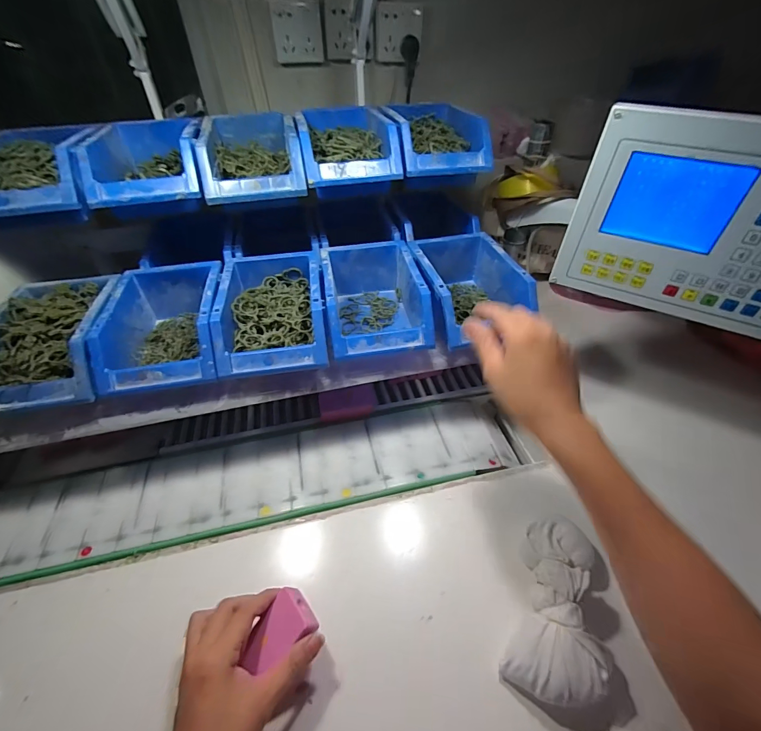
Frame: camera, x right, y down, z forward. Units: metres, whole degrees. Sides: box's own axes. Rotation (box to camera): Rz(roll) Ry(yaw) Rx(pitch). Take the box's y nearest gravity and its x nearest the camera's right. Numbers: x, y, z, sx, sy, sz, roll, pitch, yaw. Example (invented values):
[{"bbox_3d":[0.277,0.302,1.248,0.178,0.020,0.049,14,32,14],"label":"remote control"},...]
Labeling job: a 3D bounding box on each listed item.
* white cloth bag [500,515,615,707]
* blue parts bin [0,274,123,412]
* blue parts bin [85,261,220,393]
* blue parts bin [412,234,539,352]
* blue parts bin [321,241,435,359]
[{"bbox_3d":[0.169,0.219,0.350,0.084,0.040,0.159,18,47,18],"label":"white cloth bag"},{"bbox_3d":[-0.375,-0.025,0.438,0.121,0.077,0.184,-7,44,-6],"label":"blue parts bin"},{"bbox_3d":[-0.257,-0.045,0.462,0.123,0.083,0.175,-8,44,-8],"label":"blue parts bin"},{"bbox_3d":[0.116,-0.108,0.511,0.123,0.071,0.167,-11,45,-10],"label":"blue parts bin"},{"bbox_3d":[-0.009,-0.084,0.496,0.120,0.080,0.173,-7,44,-7],"label":"blue parts bin"}]

